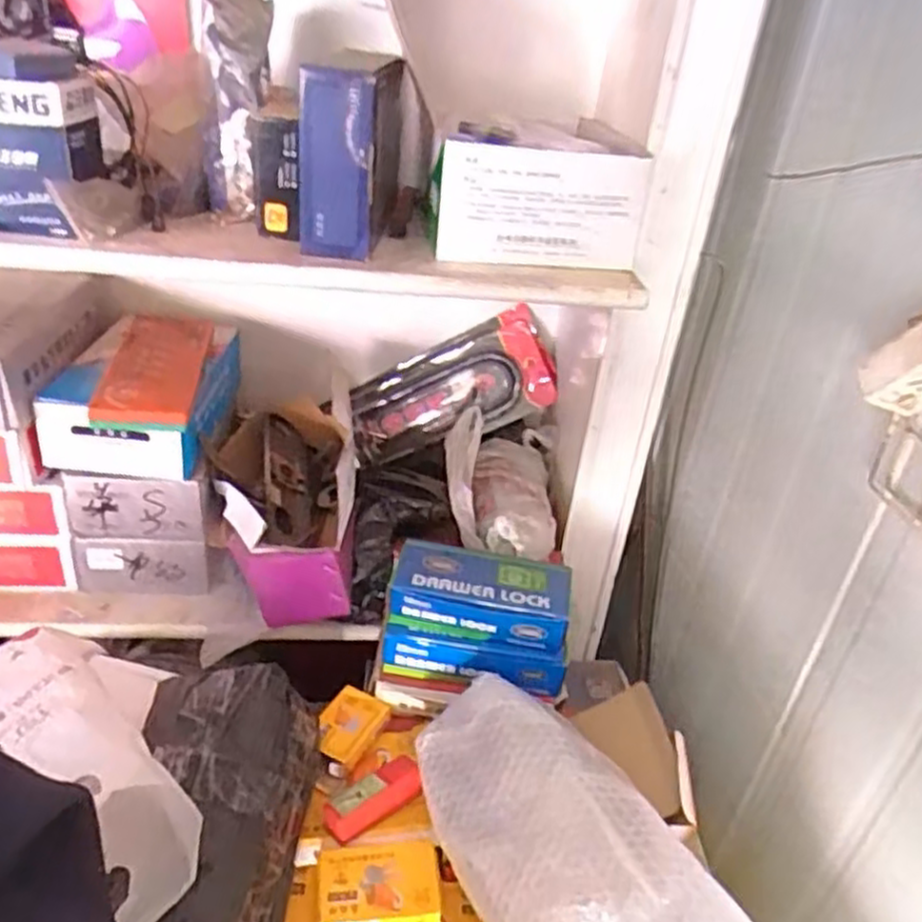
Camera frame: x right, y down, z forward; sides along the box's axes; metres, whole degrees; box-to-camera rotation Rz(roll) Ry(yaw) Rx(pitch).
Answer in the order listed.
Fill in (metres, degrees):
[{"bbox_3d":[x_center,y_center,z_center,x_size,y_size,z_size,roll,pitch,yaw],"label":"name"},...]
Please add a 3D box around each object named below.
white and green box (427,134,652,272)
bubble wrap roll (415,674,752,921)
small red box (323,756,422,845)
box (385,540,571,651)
[{"bbox_3d":[0.072,-0.236,0.715,0.194,0.105,0.072,0,31,-12],"label":"white and green box"},{"bbox_3d":[0.078,0.291,0.586,0.154,0.092,0.313,-15,37,-33],"label":"bubble wrap roll"},{"bbox_3d":[-0.078,0.299,0.682,0.092,0.022,0.036,-18,39,-36],"label":"small red box"},{"bbox_3d":[0.020,0.131,0.764,0.174,0.053,0.079,10,31,5],"label":"box"}]

